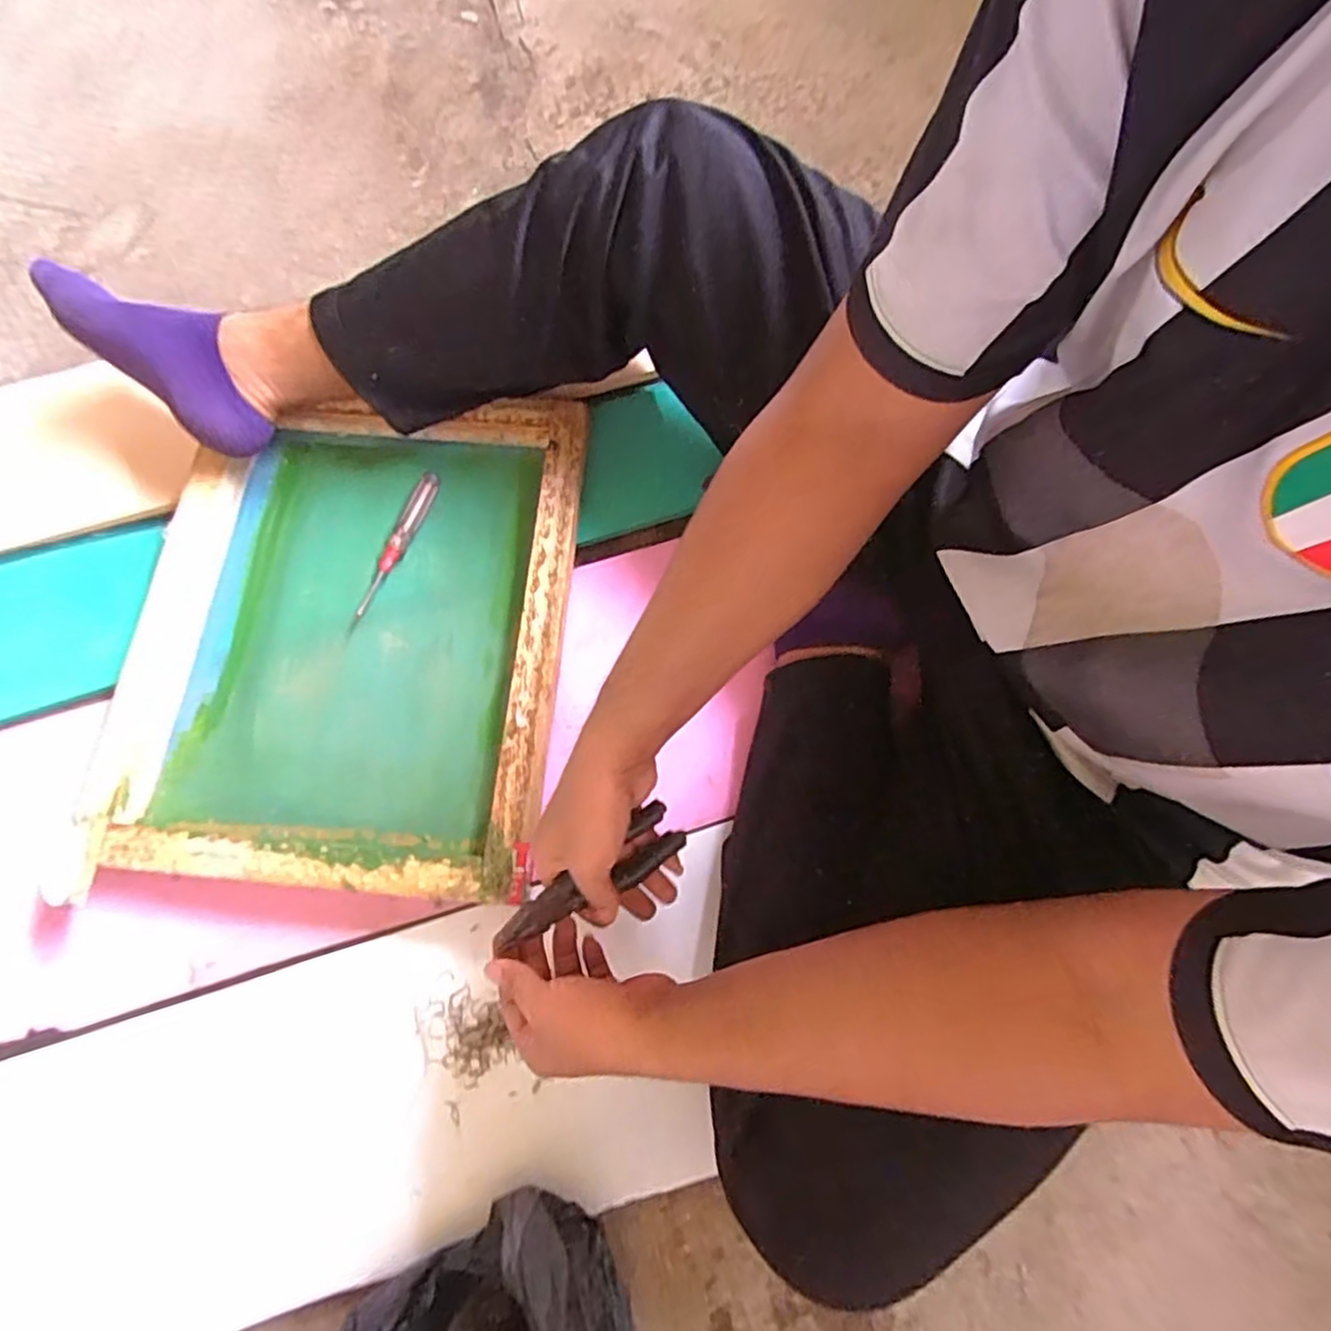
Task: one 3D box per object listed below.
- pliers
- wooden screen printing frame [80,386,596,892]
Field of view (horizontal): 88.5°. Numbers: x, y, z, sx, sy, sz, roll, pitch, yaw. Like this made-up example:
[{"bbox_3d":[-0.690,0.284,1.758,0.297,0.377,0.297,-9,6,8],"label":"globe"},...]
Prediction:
[{"bbox_3d":[-0.057,0.151,0.482,0.149,0.020,0.035,-31,77,-10],"label":"pliers"},{"bbox_3d":[-0.286,-0.039,0.630,0.386,0.041,0.467,5,74,0],"label":"wooden screen printing frame"}]

